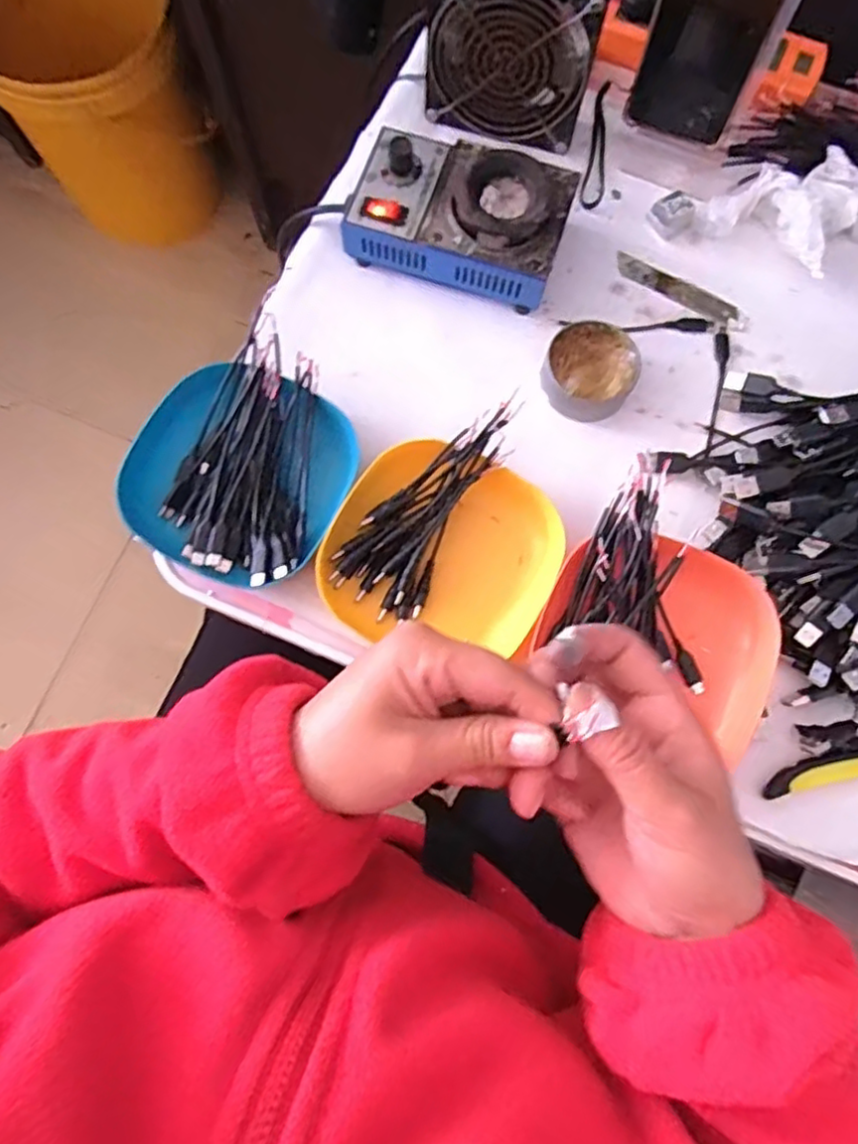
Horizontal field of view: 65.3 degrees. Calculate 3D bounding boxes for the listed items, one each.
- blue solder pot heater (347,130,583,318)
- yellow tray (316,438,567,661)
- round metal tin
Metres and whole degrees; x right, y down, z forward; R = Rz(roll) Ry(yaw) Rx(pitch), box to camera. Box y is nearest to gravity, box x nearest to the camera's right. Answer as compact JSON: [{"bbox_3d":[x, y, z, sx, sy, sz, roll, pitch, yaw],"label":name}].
[{"bbox_3d":[0.023,-0.260,0.484,0.148,0.064,0.094,16,77,3],"label":"blue solder pot heater"},{"bbox_3d":[0.012,-0.012,0.439,0.144,0.035,0.136,26,78,6],"label":"yellow tray"},{"bbox_3d":[0.114,-0.143,0.473,0.062,0.026,0.065,23,78,5],"label":"round metal tin"}]

